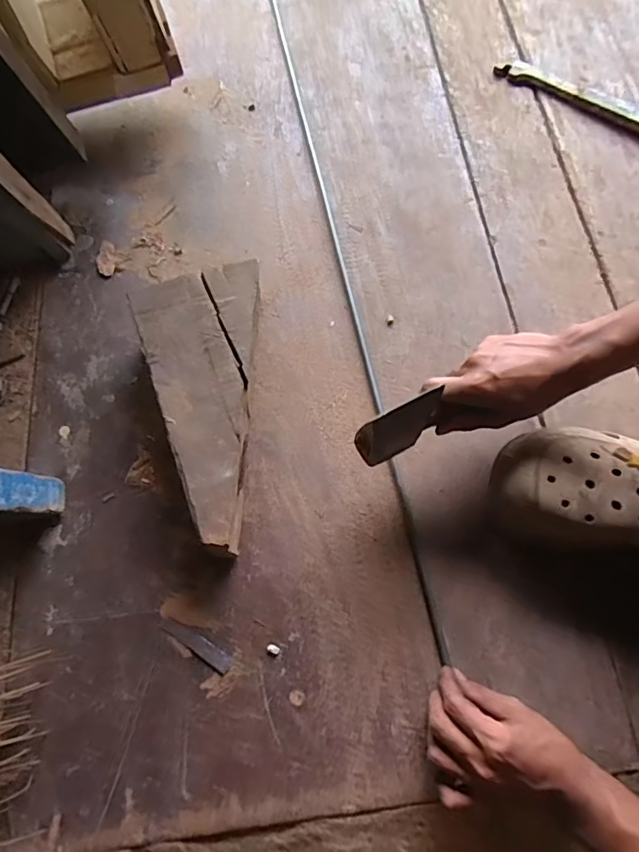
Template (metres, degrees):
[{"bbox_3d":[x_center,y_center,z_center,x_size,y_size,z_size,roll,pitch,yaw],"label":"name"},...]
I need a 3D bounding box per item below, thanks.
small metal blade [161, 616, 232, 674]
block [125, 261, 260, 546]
[{"bbox_3d":[-0.112,0.195,0.475,0.073,0.004,0.015,31,72,11],"label":"small metal blade"},{"bbox_3d":[-0.106,-0.020,0.521,0.123,0.080,0.283,-9,69,-2],"label":"block"}]

